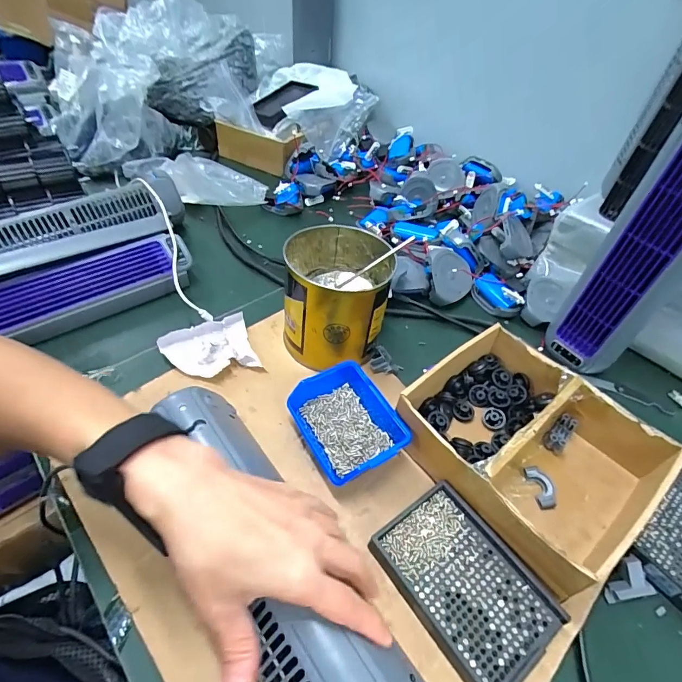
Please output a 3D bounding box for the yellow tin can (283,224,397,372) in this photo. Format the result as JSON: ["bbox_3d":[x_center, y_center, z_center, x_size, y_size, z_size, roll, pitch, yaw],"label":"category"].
[{"bbox_3d":[-0.004,-0.051,0.471,0.113,0.113,0.123,8,48,1],"label":"yellow tin can"}]

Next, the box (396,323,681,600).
[{"bbox_3d":[0.177,0.095,0.392,0.169,0.072,0.202,-31,59,-29],"label":"box"}]

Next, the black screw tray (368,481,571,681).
[{"bbox_3d":[0.099,0.195,0.329,0.092,0.016,0.133,-27,57,-26],"label":"black screw tray"}]

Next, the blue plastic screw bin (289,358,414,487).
[{"bbox_3d":[0.007,0.083,0.404,0.088,0.042,0.111,-21,54,-22],"label":"blue plastic screw bin"}]

